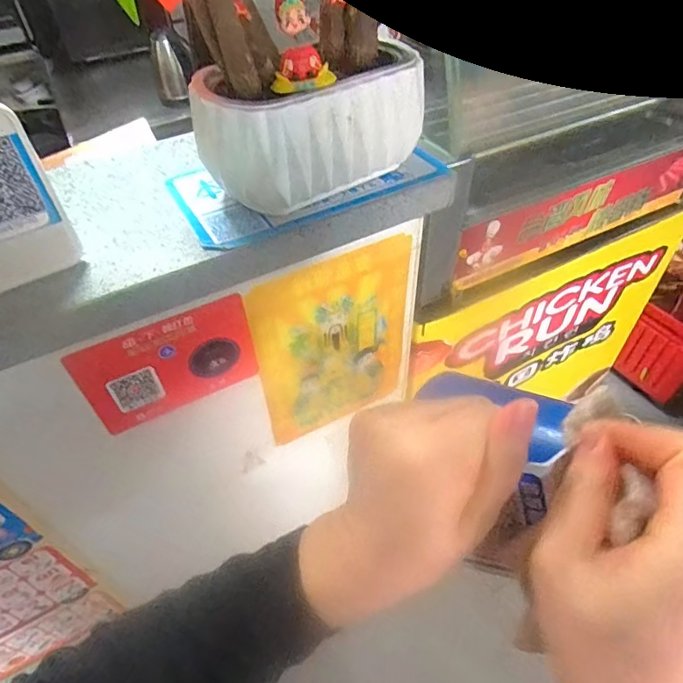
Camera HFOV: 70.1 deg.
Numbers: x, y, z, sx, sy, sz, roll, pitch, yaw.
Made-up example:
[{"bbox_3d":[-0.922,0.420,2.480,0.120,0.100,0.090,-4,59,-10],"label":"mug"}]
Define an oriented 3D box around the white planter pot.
[{"bbox_3d":[-0.030,-0.186,0.424,0.191,0.092,0.108,-29,52,-22],"label":"white planter pot"}]

